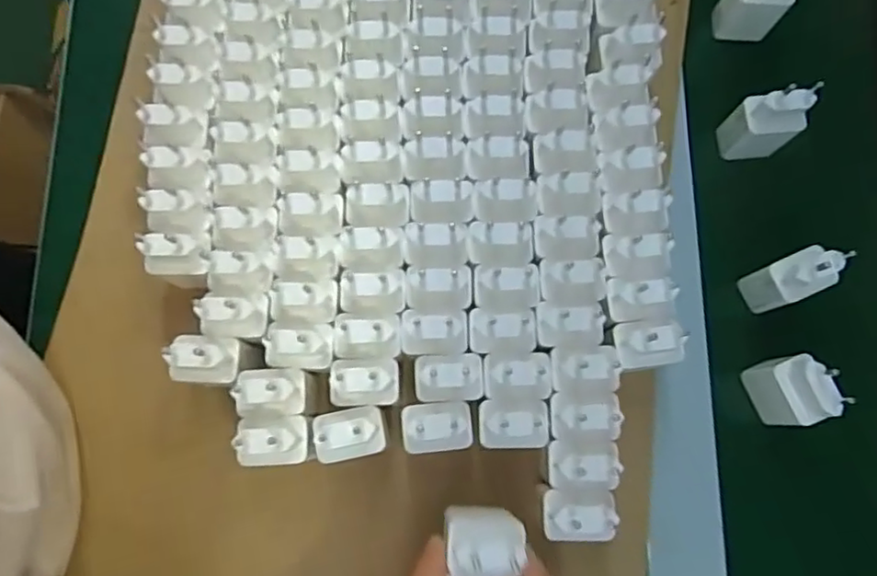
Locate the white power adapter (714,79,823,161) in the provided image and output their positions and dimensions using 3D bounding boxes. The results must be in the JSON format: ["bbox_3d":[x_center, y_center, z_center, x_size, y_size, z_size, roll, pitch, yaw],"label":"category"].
[{"bbox_3d":[0.224,-0.113,0.426,0.039,0.063,0.028,2,78,0],"label":"white power adapter"}]

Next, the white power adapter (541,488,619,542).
[{"bbox_3d":[0.078,0.124,0.339,0.037,0.026,0.027,-1,78,-1],"label":"white power adapter"}]

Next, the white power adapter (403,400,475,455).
[{"bbox_3d":[0.000,0.077,0.346,0.039,0.032,0.027,-5,78,-2],"label":"white power adapter"}]

